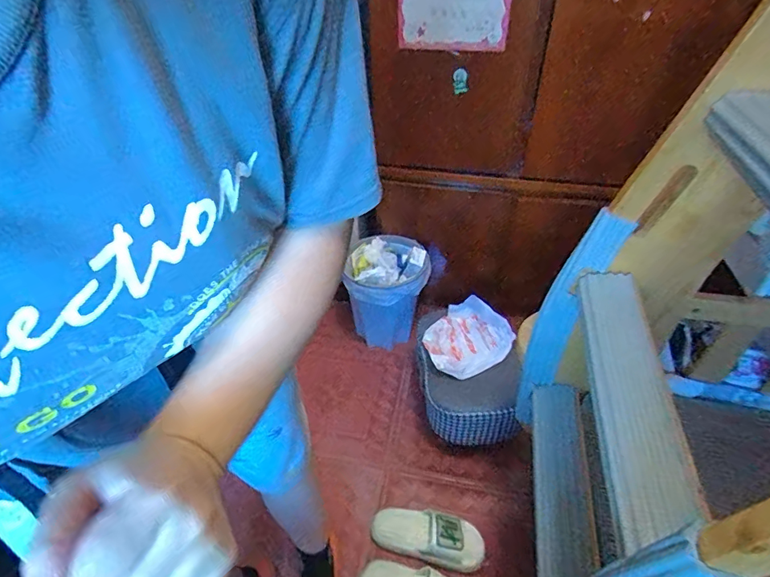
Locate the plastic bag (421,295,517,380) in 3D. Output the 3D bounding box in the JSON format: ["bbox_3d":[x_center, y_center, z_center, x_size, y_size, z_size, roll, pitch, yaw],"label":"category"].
[{"bbox_3d":[0.205,0.133,1.158,0.205,0.064,0.235,28,49,30],"label":"plastic bag"}]

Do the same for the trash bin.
[{"bbox_3d":[0.011,0.027,1.386,0.211,0.337,0.191,15,43,18],"label":"trash bin"}]

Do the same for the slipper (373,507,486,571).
[{"bbox_3d":[0.093,0.534,0.990,0.249,0.055,0.110,7,41,9],"label":"slipper"}]

